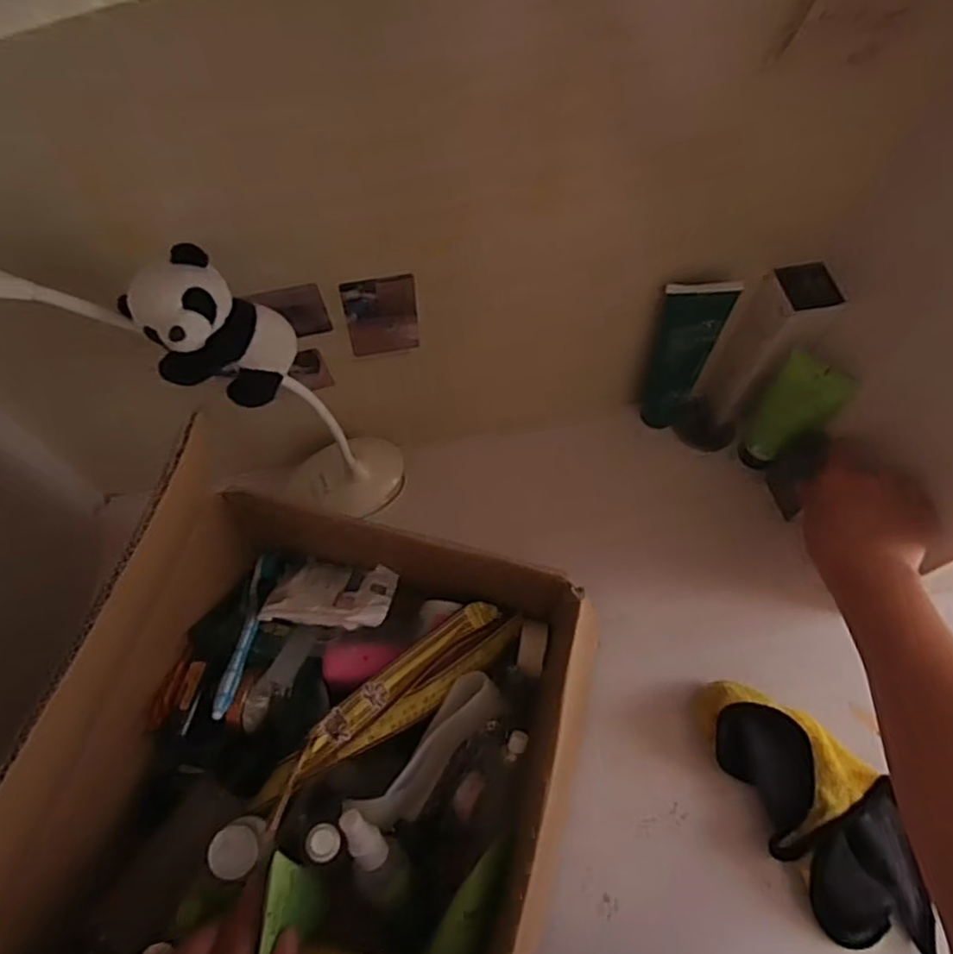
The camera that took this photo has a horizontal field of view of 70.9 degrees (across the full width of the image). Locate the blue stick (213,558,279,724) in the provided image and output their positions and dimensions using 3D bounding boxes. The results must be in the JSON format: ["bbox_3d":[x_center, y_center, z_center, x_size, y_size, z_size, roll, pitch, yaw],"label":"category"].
[{"bbox_3d":[-0.178,0.116,0.525,0.015,0.017,0.178,-4,29,-4],"label":"blue stick"}]

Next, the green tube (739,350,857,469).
[{"bbox_3d":[0.284,-0.054,0.613,0.053,0.142,0.028,38,68,16],"label":"green tube"}]

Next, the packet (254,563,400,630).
[{"bbox_3d":[-0.116,0.092,0.542,0.096,0.020,0.080,4,24,2],"label":"packet"}]

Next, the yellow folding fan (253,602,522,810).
[{"bbox_3d":[-0.062,0.164,0.496,0.218,0.020,0.041,-36,70,-18],"label":"yellow folding fan"}]

